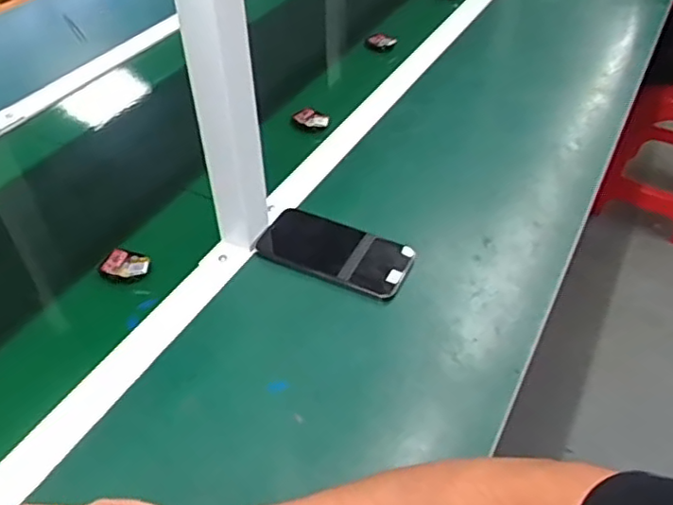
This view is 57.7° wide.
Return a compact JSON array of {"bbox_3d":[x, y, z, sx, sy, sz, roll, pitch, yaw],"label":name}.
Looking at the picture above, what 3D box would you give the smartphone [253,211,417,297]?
[{"bbox_3d":[-0.001,-0.001,0.658,0.162,0.017,0.075,20,58,20],"label":"smartphone"}]

